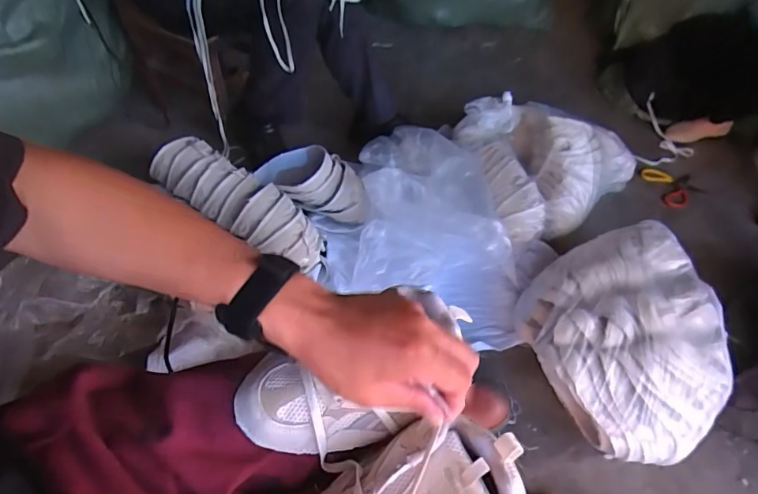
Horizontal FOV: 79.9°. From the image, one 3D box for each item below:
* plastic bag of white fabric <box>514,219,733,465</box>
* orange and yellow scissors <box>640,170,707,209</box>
[{"bbox_3d":[0.499,0.170,0.899,0.384,0.137,0.396,-18,56,-20],"label":"plastic bag of white fabric"},{"bbox_3d":[0.855,-0.181,1.313,0.133,0.033,0.140,-15,56,-15],"label":"orange and yellow scissors"}]

